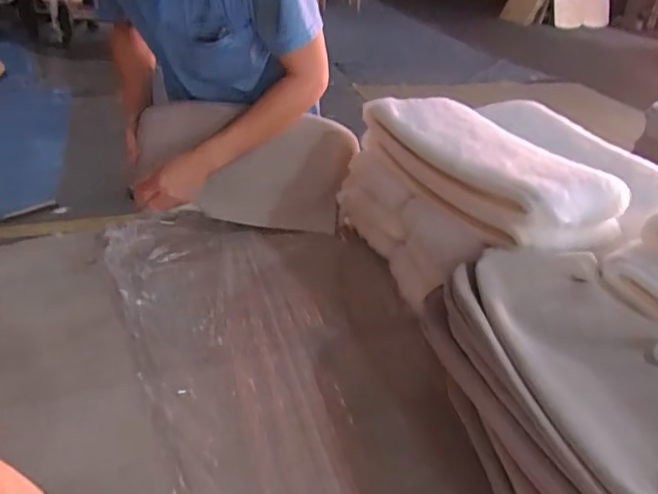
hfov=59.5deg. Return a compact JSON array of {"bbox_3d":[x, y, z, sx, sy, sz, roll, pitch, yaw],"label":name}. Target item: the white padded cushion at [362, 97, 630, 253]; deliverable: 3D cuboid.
[{"bbox_3d":[0.250,-0.146,0.959,0.198,0.094,0.470,-14,36,-27],"label":"white padded cushion"}]

